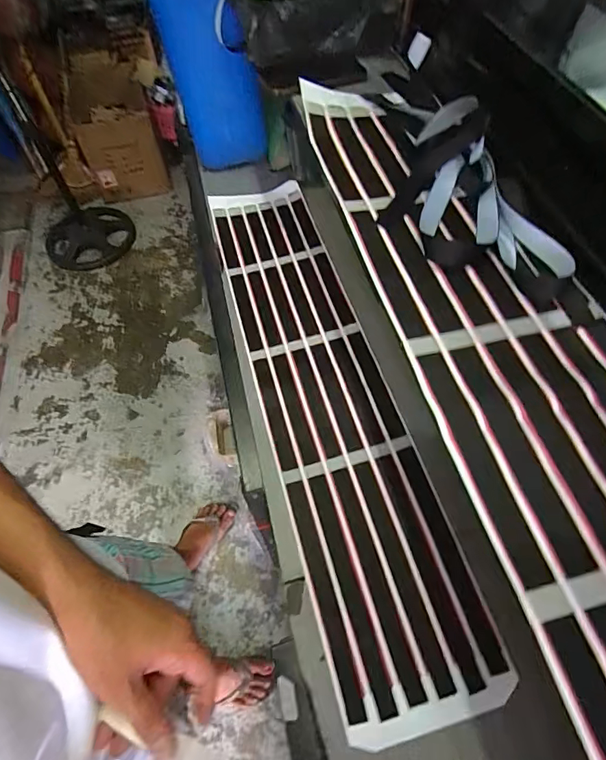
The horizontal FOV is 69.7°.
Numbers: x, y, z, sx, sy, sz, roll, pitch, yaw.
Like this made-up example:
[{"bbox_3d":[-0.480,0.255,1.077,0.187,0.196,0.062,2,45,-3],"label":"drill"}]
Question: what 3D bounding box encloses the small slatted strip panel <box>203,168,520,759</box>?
[{"bbox_3d":[0.025,-0.004,0.750,0.209,0.031,0.980,-15,60,-5],"label":"small slatted strip panel"}]

